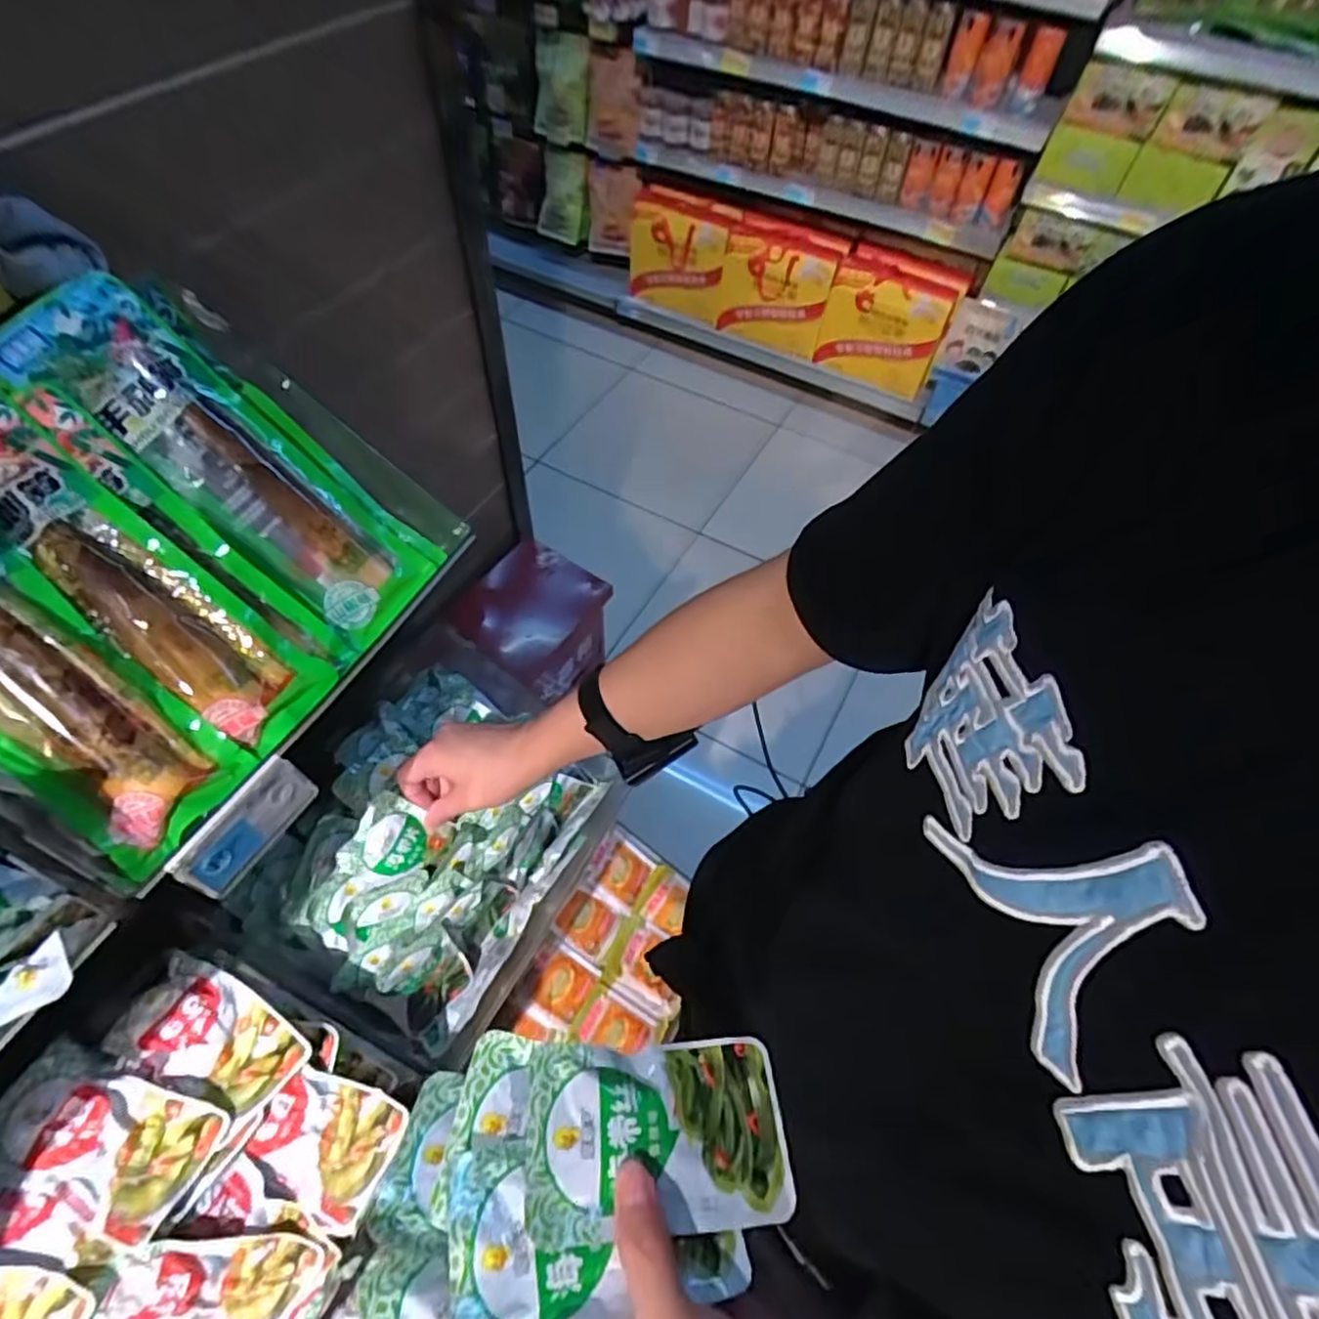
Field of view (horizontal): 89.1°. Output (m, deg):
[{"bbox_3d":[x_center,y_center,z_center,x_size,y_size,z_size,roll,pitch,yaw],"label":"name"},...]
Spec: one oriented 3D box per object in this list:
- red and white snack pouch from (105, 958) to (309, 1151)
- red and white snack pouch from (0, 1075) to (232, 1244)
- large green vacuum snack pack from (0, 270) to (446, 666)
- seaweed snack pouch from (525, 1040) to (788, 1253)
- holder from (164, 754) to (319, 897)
[{"bbox_3d":[-0.303,0.258,0.453,0.110,0.011,0.066,38,55,0],"label":"red and white snack pouch"},{"bbox_3d":[-0.343,0.295,0.407,0.125,0.016,0.067,22,57,-9],"label":"red and white snack pouch"},{"bbox_3d":[-0.277,-0.121,0.450,0.027,0.256,0.109,-12,42,45],"label":"large green vacuum snack pack"},{"bbox_3d":[0.001,0.217,0.309,0.121,0.008,0.072,9,45,-17],"label":"seaweed snack pouch"},{"bbox_3d":[-0.243,0.098,0.395,0.015,0.046,0.079,25,59,13],"label":"holder"}]

